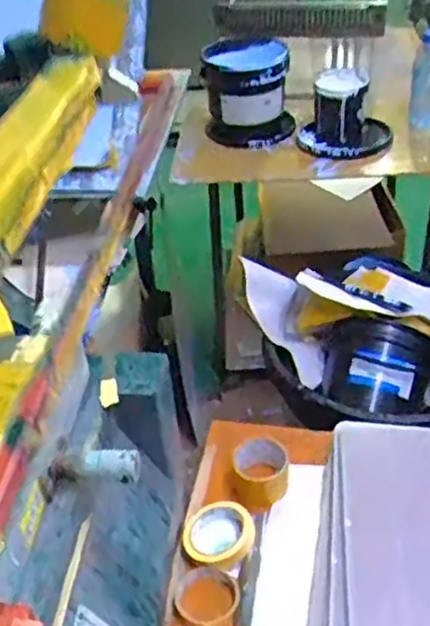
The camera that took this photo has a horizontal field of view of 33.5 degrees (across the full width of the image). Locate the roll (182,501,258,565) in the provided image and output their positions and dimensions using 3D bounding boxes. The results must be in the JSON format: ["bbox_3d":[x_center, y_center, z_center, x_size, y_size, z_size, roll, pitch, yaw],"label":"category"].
[{"bbox_3d":[0.006,0.310,1.006,0.105,0.026,0.093,-6,36,-3],"label":"roll"}]

